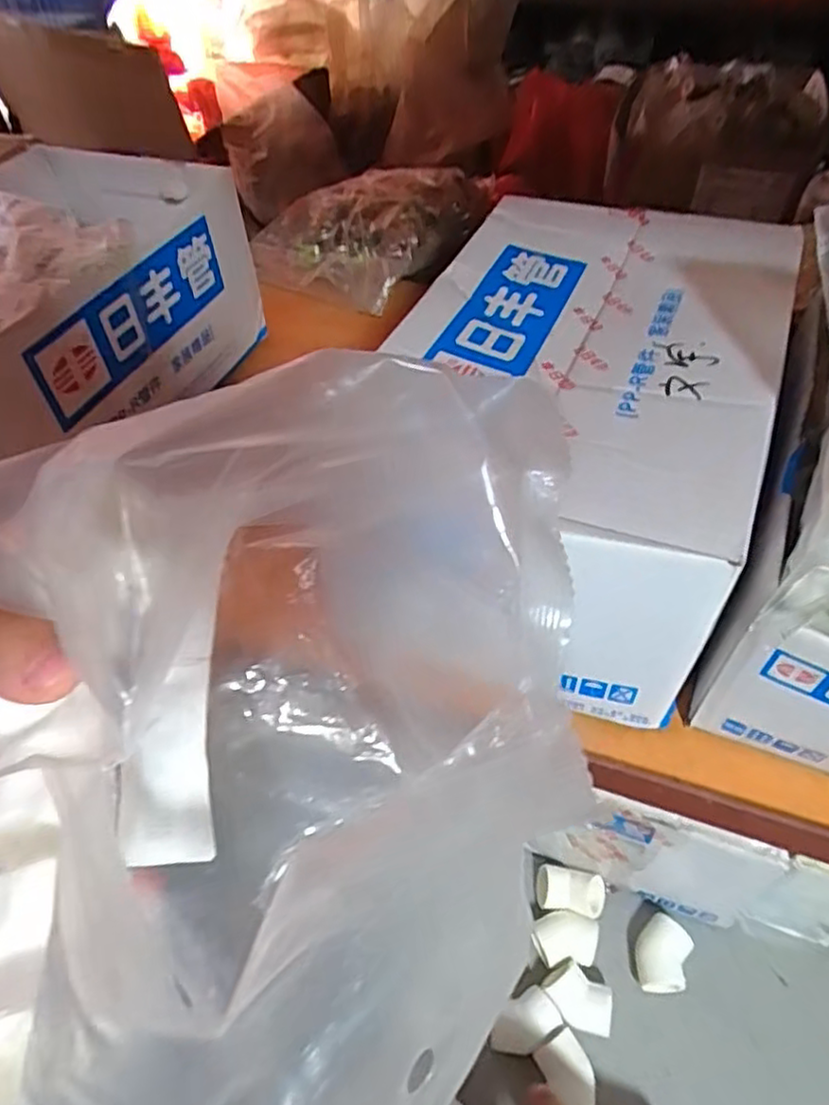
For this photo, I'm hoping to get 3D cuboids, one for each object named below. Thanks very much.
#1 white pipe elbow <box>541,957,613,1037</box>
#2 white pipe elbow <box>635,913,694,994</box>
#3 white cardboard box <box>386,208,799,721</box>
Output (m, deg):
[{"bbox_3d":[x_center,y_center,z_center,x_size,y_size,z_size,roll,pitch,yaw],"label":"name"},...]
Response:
[{"bbox_3d":[0.130,0.355,0.535,0.055,0.027,0.037,35,57,26],"label":"white pipe elbow"},{"bbox_3d":[0.200,0.331,0.553,0.042,0.035,0.056,20,52,16],"label":"white pipe elbow"},{"bbox_3d":[0.095,-0.081,0.417,0.195,0.135,0.311,17,51,14],"label":"white cardboard box"}]

